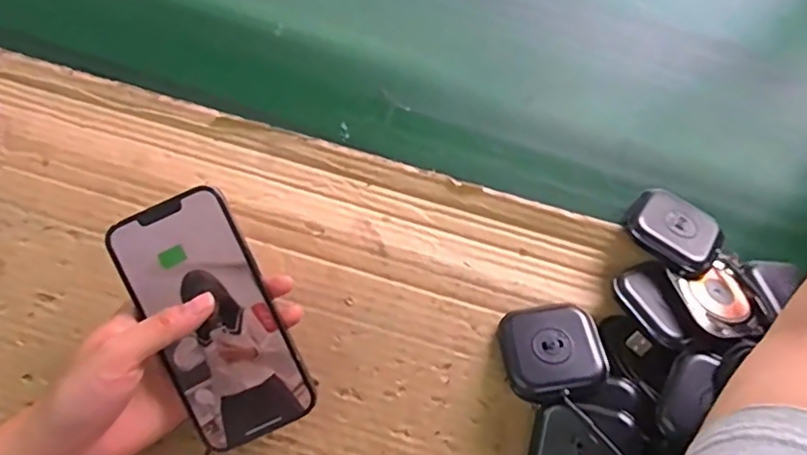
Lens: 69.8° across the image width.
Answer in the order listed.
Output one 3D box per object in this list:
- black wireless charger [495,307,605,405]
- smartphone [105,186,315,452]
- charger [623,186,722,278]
[{"bbox_3d":[0.092,0.075,0.358,0.058,0.014,0.058,-10,55,3],"label":"black wireless charger"},{"bbox_3d":[-0.109,0.054,0.332,0.069,0.005,0.142,-25,94,-2],"label":"smartphone"},{"bbox_3d":[0.180,0.003,0.387,0.059,0.022,0.050,44,77,11],"label":"charger"}]

